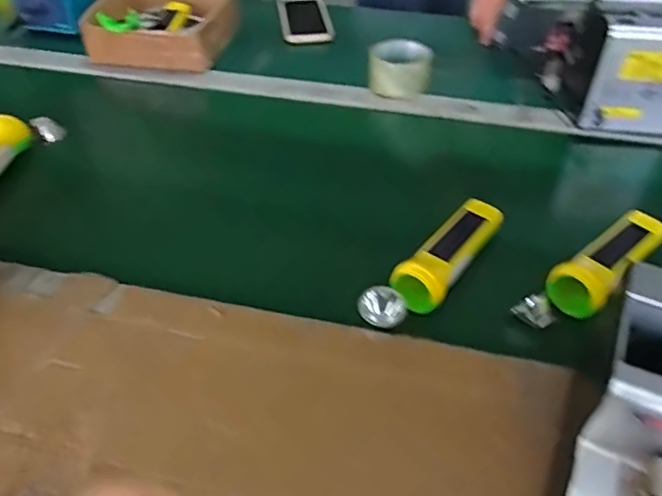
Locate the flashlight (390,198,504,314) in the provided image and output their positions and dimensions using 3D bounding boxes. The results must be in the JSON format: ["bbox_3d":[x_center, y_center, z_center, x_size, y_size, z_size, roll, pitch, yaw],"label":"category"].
[{"bbox_3d":[0.130,0.002,0.612,0.051,0.048,0.168,30,53,26],"label":"flashlight"}]

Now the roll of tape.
[{"bbox_3d":[0.107,-0.279,0.891,0.094,0.055,0.094,0,46,0],"label":"roll of tape"}]

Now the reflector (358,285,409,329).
[{"bbox_3d":[0.052,0.059,0.570,0.043,0.043,0.012,-25,3,33],"label":"reflector"}]

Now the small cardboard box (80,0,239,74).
[{"bbox_3d":[-0.279,-0.378,0.957,0.223,0.079,0.193,0,46,0],"label":"small cardboard box"}]

